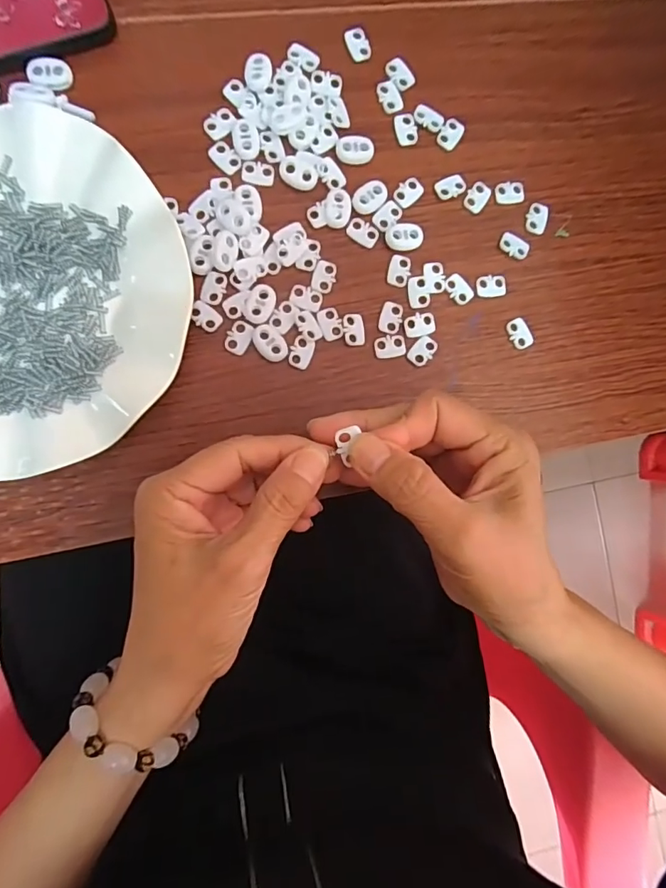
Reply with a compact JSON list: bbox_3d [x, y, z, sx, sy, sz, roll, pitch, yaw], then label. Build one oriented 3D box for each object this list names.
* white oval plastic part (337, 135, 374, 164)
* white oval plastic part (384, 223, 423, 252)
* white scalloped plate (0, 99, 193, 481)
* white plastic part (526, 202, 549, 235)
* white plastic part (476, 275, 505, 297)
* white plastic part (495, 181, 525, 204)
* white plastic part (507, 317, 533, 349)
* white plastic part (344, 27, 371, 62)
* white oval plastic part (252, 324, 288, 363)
[{"bbox_3d":[0.014,-0.176,0.295,0.022,0.005,0.016,-5,89,-8],"label":"white oval plastic part"},{"bbox_3d":[0.043,-0.125,0.297,0.023,0.004,0.016,-4,89,-8],"label":"white oval plastic part"},{"bbox_3d":[-0.169,-0.078,0.252,0.182,0.023,0.180,0,88,-8],"label":"white scalloped plate"},{"bbox_3d":[0.129,-0.142,0.312,0.012,0.004,0.021,18,86,-7],"label":"white plastic part"},{"bbox_3d":[0.098,-0.097,0.305,0.019,0.004,0.013,-9,89,-8],"label":"white plastic part"},{"bbox_3d":[0.111,-0.158,0.310,0.019,0.004,0.013,-6,89,-8],"label":"white plastic part"},{"bbox_3d":[0.116,-0.069,0.307,0.012,0.004,0.018,-29,92,-8],"label":"white plastic part"},{"bbox_3d":[0.015,-0.243,0.300,0.014,0.004,0.019,-21,91,-8],"label":"white plastic part"},{"bbox_3d":[-0.035,-0.058,0.283,0.016,0.004,0.023,-38,93,-7],"label":"white oval plastic part"}]

